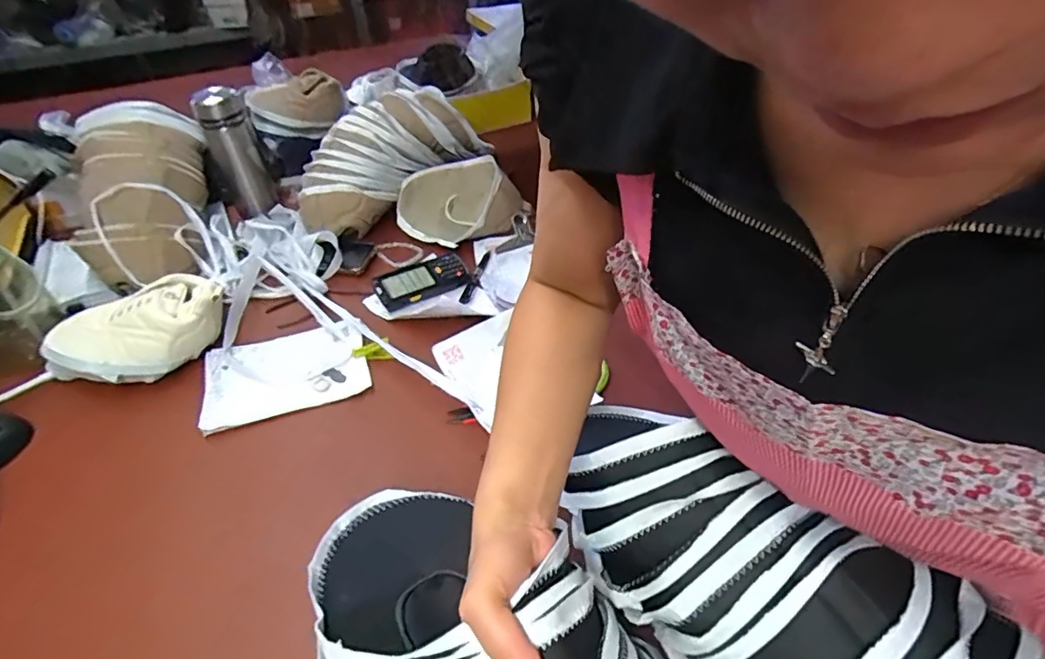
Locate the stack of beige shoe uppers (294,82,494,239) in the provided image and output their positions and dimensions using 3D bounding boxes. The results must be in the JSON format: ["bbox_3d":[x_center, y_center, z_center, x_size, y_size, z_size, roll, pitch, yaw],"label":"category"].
[{"bbox_3d":[-0.258,-0.323,0.979,0.175,0.150,0.363,27,49,29],"label":"stack of beige shoe uppers"}]

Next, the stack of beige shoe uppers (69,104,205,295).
[{"bbox_3d":[-0.622,-0.233,0.877,0.178,0.109,0.367,-11,68,-10],"label":"stack of beige shoe uppers"}]

